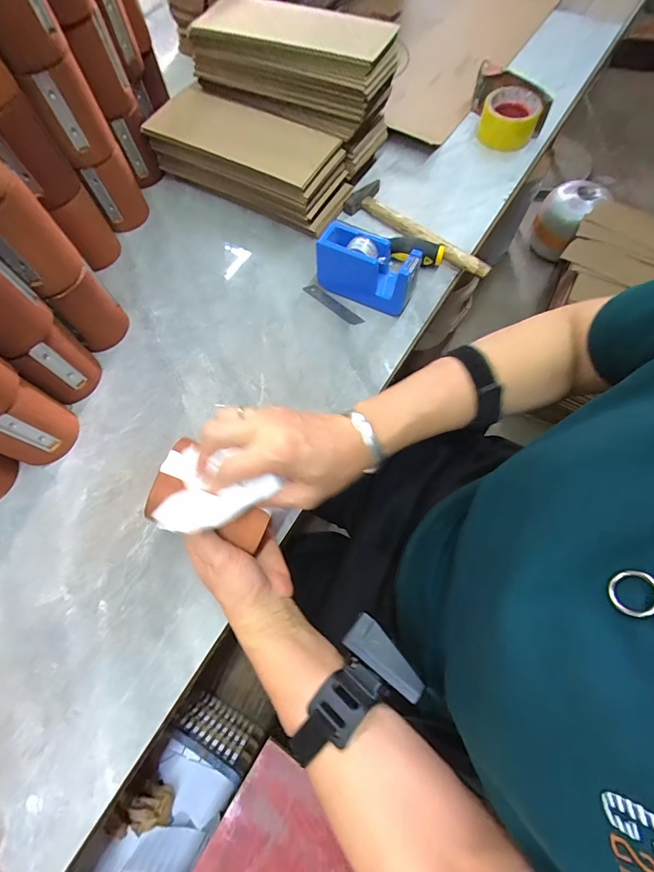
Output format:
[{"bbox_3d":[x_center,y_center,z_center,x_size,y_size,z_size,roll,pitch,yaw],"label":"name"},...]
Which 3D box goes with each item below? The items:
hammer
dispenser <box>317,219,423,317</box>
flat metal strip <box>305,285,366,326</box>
[{"bbox_3d":[0.143,-0.316,0.568,0.246,0.022,0.070,36,73,14],"label":"hammer"},{"bbox_3d":[0.052,-0.224,0.510,0.133,0.081,0.045,26,71,11],"label":"dispenser"},{"bbox_3d":[0.009,-0.187,0.539,0.101,0.005,0.019,41,75,17],"label":"flat metal strip"}]

